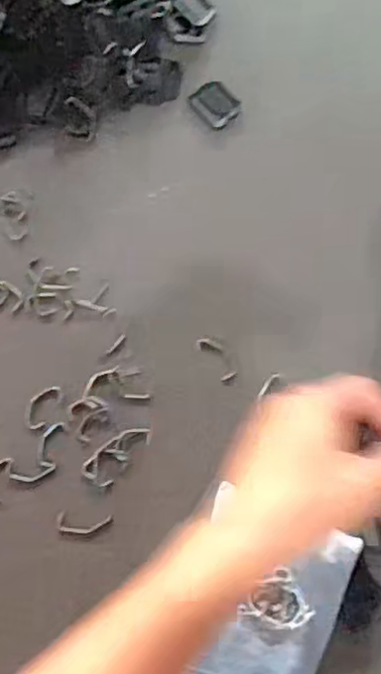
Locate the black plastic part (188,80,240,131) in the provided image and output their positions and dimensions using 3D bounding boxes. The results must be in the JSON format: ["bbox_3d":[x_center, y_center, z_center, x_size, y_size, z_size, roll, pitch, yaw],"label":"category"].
[{"bbox_3d":[0.022,-0.199,0.551,0.036,0.005,0.040,-43,89,-12],"label":"black plastic part"}]

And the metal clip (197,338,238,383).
[{"bbox_3d":[0.022,0.017,0.520,0.016,0.007,0.041,-35,87,-12],"label":"metal clip"}]

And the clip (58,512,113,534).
[{"bbox_3d":[-0.079,0.139,0.482,0.041,0.004,0.015,5,80,-7],"label":"clip"}]

